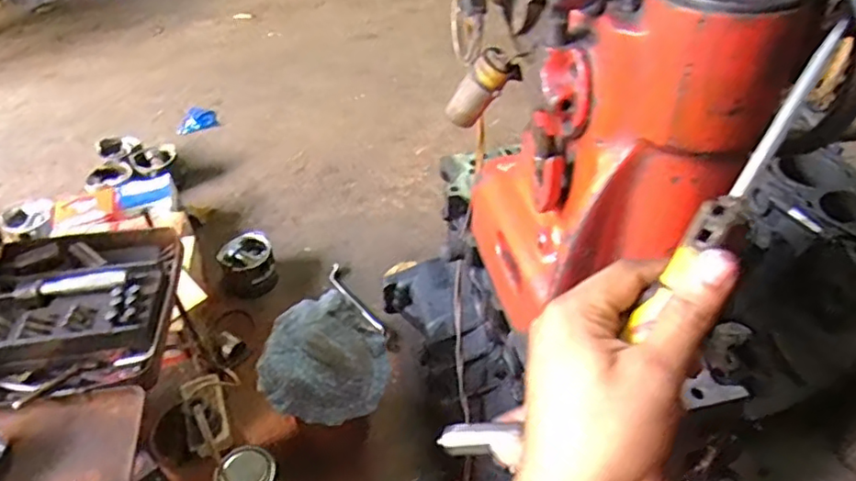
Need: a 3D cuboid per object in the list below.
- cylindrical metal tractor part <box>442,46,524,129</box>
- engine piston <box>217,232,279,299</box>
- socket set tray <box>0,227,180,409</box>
[{"bbox_3d":[0.049,-0.143,0.586,0.038,0.094,0.032,41,49,-3],"label":"cylindrical metal tractor part"},{"bbox_3d":[-0.330,0.051,1.135,0.092,0.079,0.097,1,43,-1],"label":"engine piston"},{"bbox_3d":[-0.361,0.062,0.606,0.220,0.043,0.224,-11,42,-9],"label":"socket set tray"}]

